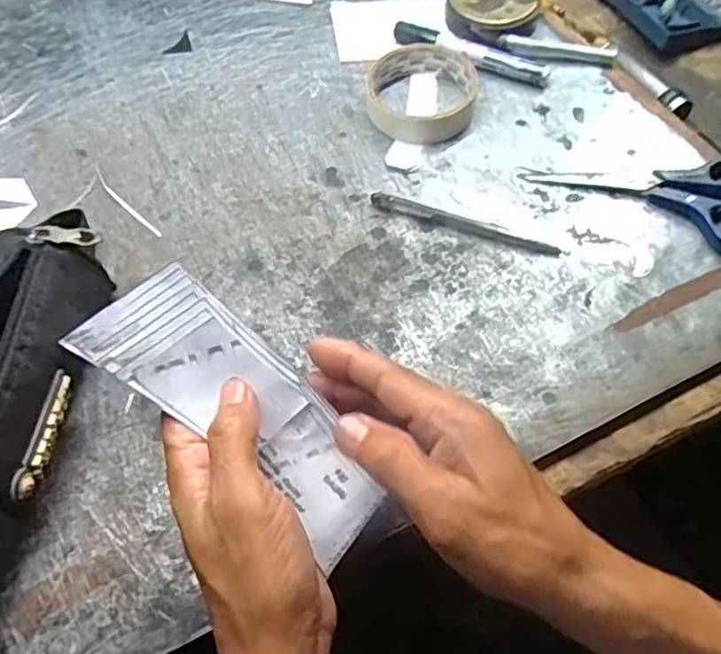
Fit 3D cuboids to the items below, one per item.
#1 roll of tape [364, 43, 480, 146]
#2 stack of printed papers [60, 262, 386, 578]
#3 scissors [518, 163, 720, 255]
[{"bbox_3d":[0.046,-0.180,0.506,0.084,0.021,0.090,0,63,-1],"label":"roll of tape"},{"bbox_3d":[-0.051,0.039,0.305,0.154,0.004,0.055,44,81,-10],"label":"stack of printed papers"},{"bbox_3d":[0.204,-0.100,0.447,0.171,0.020,0.084,25,65,11],"label":"scissors"}]

